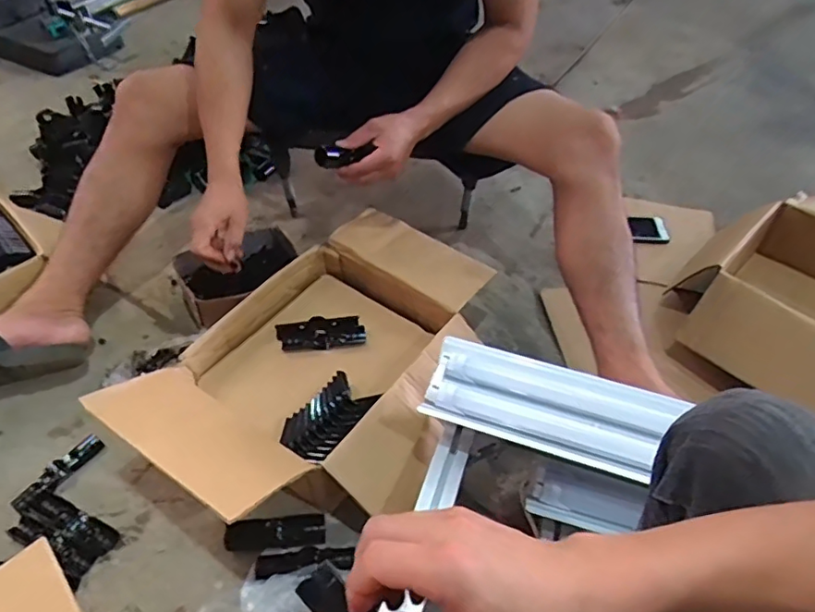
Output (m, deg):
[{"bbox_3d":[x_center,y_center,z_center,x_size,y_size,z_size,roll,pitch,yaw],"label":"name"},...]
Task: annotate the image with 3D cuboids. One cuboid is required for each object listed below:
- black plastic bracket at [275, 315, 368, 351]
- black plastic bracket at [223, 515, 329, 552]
[{"bbox_3d":[-0.132,0.043,0.880,0.133,0.031,0.042,-4,48,-6],"label":"black plastic bracket"},{"bbox_3d":[-0.174,0.301,0.755,0.127,0.023,0.039,-4,48,-5],"label":"black plastic bracket"}]

